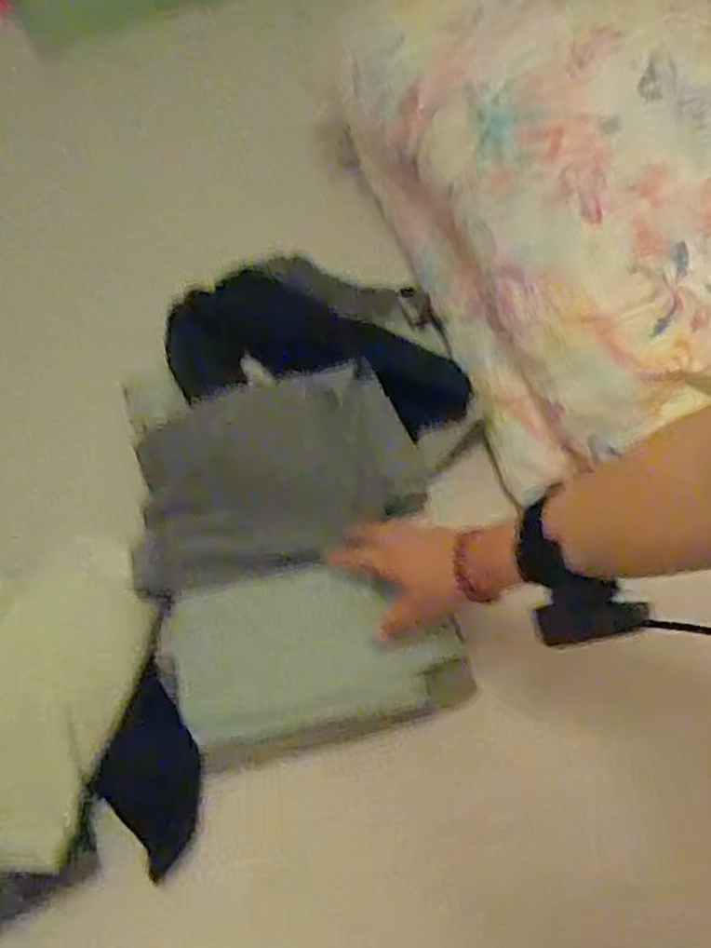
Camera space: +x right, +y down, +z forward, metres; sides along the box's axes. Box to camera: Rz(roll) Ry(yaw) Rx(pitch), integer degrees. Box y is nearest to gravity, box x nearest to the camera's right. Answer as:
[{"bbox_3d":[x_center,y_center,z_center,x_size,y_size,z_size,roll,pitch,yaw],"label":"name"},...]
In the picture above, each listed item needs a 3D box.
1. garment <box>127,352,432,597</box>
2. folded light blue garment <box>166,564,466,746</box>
[{"bbox_3d":[-0.076,0.010,0.680,0.273,0.057,0.176,-15,59,-9],"label":"garment"},{"bbox_3d":[-0.040,0.136,0.589,0.233,0.053,0.130,-9,58,-5],"label":"folded light blue garment"}]

